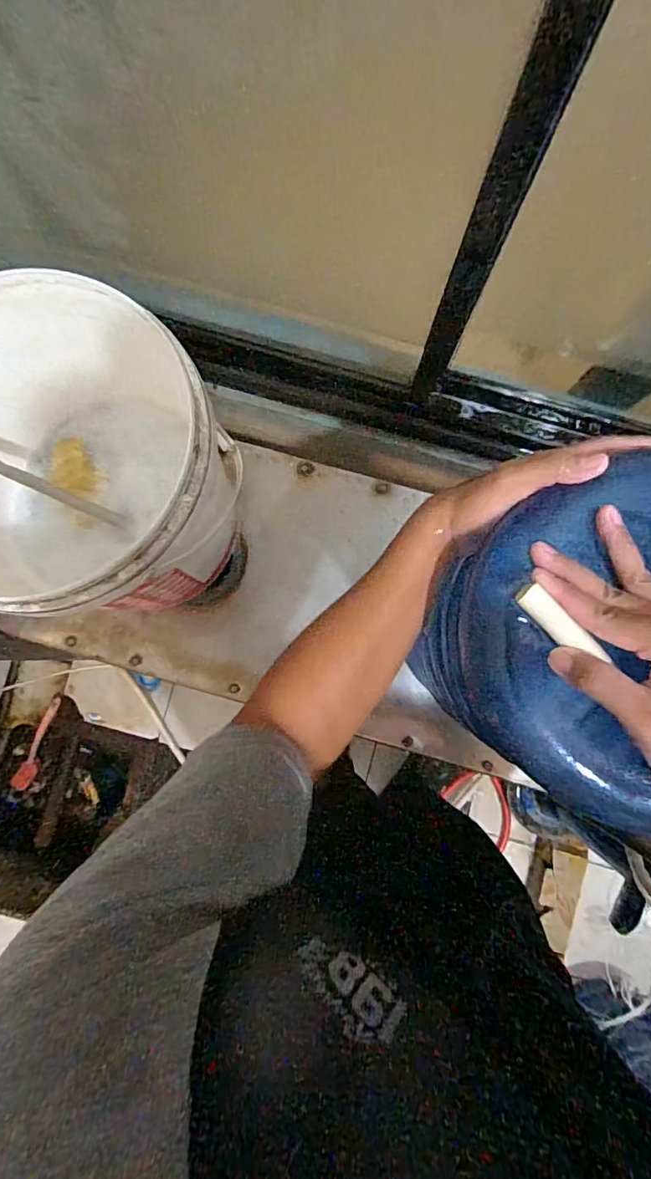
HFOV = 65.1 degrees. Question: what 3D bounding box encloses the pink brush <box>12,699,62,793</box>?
[{"bbox_3d":[-0.815,0.442,1.444,0.059,0.050,0.323,31,109,2],"label":"pink brush"}]

